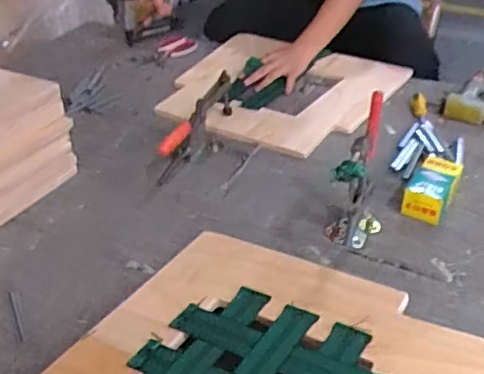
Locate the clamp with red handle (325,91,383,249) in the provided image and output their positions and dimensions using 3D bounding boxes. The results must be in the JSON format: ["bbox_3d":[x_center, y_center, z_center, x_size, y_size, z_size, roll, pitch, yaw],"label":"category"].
[{"bbox_3d":[0.171,-0.009,0.852,0.078,0.223,0.139,7,37,12],"label":"clamp with red handle"}]

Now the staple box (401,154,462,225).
[{"bbox_3d":[0.328,0.002,0.986,0.070,0.054,0.126,20,42,28],"label":"staple box"}]

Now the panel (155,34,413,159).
[{"bbox_3d":[0.081,-0.239,1.349,0.476,0.037,0.493,22,42,30],"label":"panel"}]

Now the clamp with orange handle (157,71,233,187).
[{"bbox_3d":[-0.082,-0.129,1.118,0.070,0.121,0.302,10,38,16],"label":"clamp with orange handle"}]

